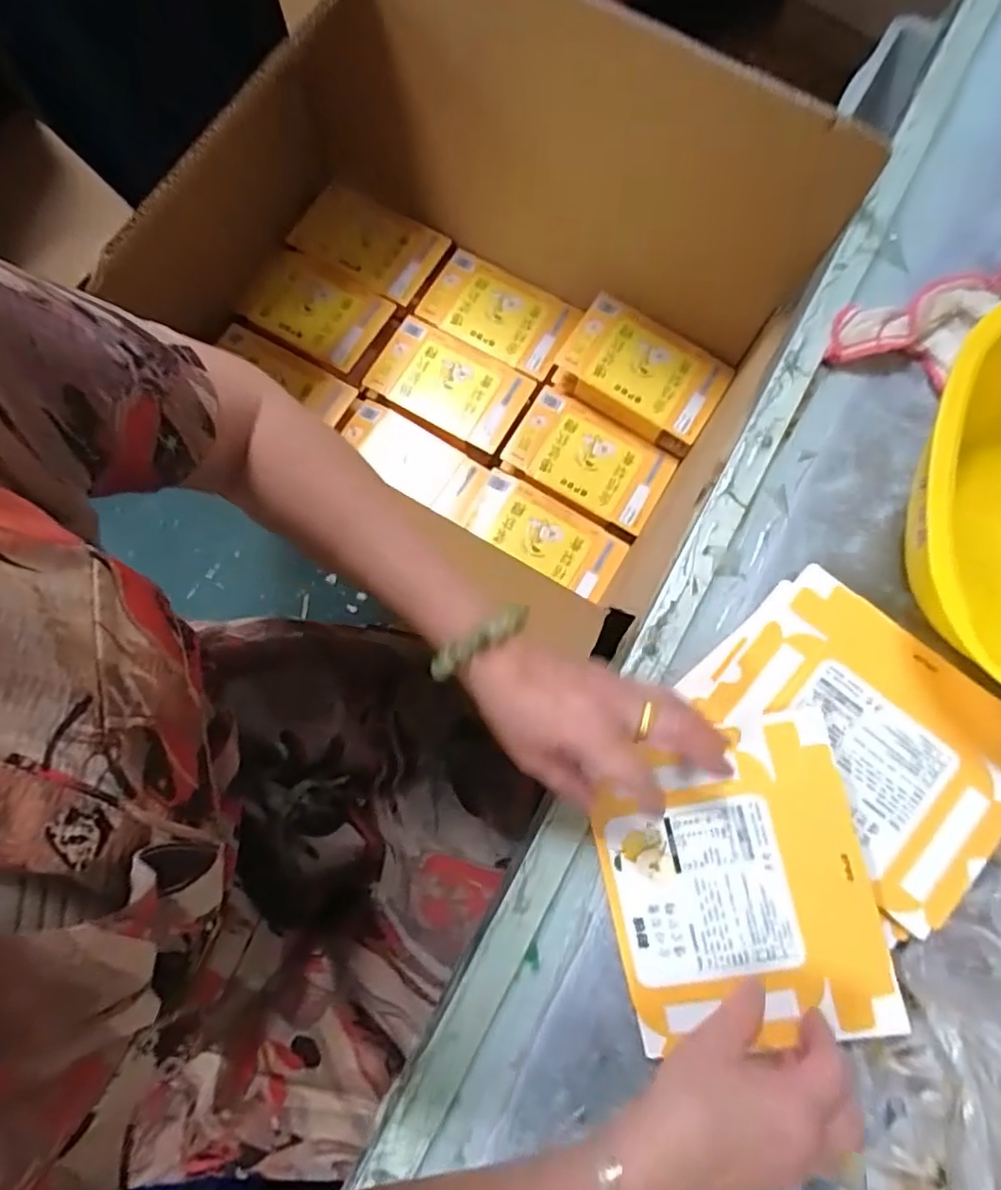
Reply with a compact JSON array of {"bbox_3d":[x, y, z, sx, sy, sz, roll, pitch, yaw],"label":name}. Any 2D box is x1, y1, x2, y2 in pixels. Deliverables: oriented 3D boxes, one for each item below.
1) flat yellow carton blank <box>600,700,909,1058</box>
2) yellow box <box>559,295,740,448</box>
[{"bbox_3d":[0.129,0.161,0.355,0.138,0.006,0.160,-14,82,8],"label":"flat yellow carton blank"},{"bbox_3d":[0.151,-0.239,0.693,0.170,0.042,0.109,33,80,6],"label":"yellow box"}]

